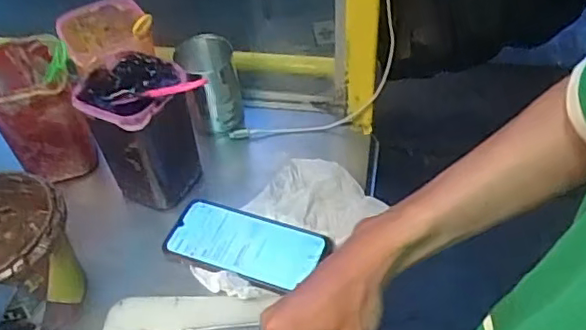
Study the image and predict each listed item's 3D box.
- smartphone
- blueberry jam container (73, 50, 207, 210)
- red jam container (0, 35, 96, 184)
[{"bbox_3d":[-0.051,0.085,0.657,0.164,0.009,0.081,14,52,15],"label":"smartphone"},{"bbox_3d":[-0.167,-0.043,0.683,0.108,0.153,0.097,20,54,19],"label":"blueberry jam container"},{"bbox_3d":[-0.298,-0.067,0.717,0.091,0.144,0.108,-25,53,-16],"label":"red jam container"}]

